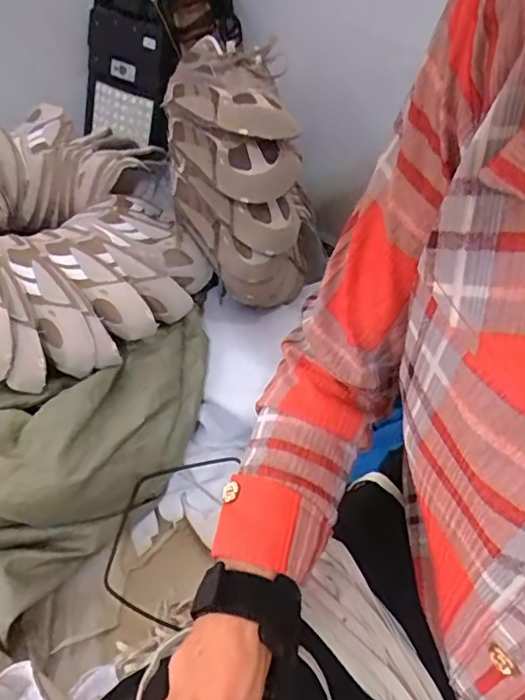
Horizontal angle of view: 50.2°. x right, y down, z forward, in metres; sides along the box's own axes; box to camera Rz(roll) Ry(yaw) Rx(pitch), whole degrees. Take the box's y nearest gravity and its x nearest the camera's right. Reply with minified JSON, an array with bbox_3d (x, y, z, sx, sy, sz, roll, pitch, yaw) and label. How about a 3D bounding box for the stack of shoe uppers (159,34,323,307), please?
[{"bbox_3d":[-0.036,-0.221,0.835,0.182,0.352,0.210,-5,48,-6],"label":"stack of shoe uppers"}]

